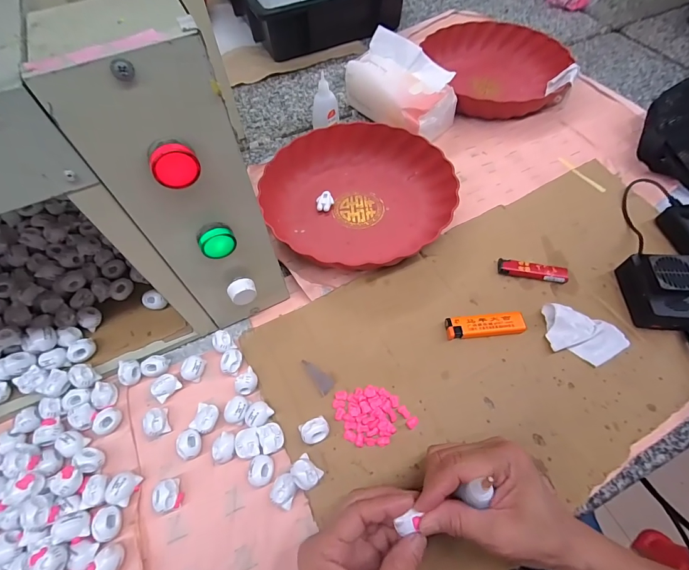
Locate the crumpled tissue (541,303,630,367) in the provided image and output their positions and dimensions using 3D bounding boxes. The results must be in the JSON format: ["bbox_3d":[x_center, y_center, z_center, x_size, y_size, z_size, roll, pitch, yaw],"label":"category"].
[{"bbox_3d":[0.246,0.052,0.364,0.083,0.023,0.044,16,60,11],"label":"crumpled tissue"}]

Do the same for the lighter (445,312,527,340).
[{"bbox_3d":[0.148,0.044,0.379,0.079,0.013,0.024,-5,58,-1],"label":"lighter"}]

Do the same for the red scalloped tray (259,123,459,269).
[{"bbox_3d":[0.018,-0.122,0.466,0.232,0.043,0.215,28,63,18],"label":"red scalloped tray"}]

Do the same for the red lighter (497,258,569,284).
[{"bbox_3d":[0.216,-0.016,0.412,0.075,0.012,0.018,8,59,7],"label":"red lighter"}]

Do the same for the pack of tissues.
[{"bbox_3d":[0.084,-0.295,0.543,0.093,0.095,0.171,-34,63,-18],"label":"pack of tissues"}]

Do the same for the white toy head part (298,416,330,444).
[{"bbox_3d":[-0.026,0.133,0.326,0.025,0.018,0.020,-24,60,-12],"label":"white toy head part"}]

